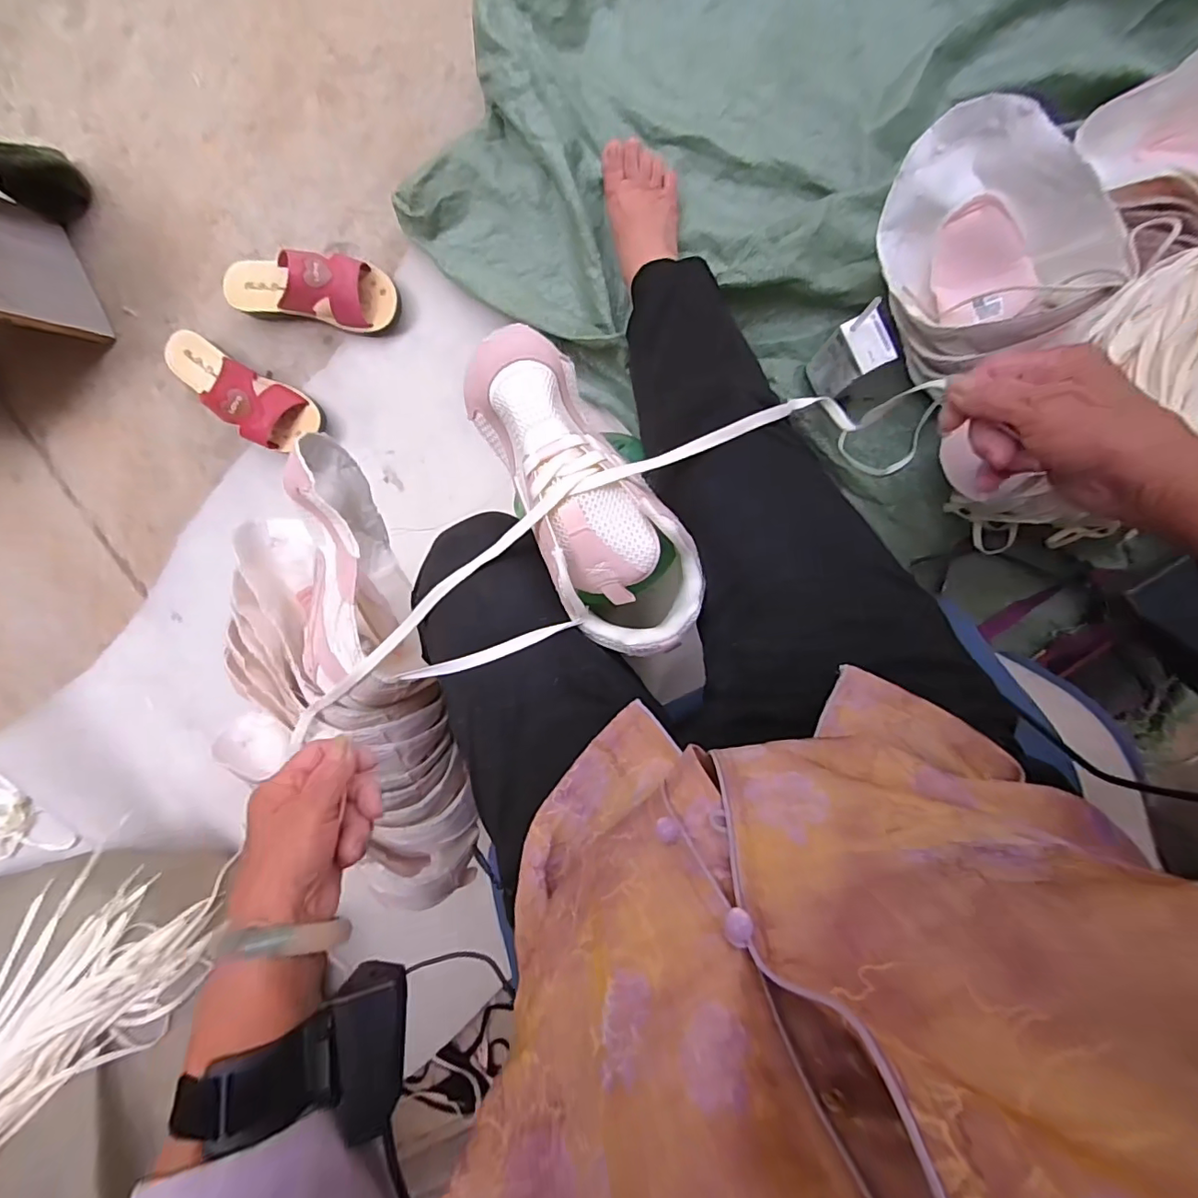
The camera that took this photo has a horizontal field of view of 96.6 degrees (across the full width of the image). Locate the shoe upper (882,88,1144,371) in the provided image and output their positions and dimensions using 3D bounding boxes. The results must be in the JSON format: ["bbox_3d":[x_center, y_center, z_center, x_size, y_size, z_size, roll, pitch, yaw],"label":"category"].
[{"bbox_3d":[0.390,-0.344,0.535,0.178,0.095,0.253,-23,107,36],"label":"shoe upper"}]

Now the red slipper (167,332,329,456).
[{"bbox_3d":[-0.480,-0.273,0.712,0.219,0.090,0.082,29,100,-2],"label":"red slipper"}]

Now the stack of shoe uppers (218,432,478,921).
[{"bbox_3d":[-0.222,0.079,0.479,0.155,0.147,0.387,-14,99,6],"label":"stack of shoe uppers"}]

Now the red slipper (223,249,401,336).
[{"bbox_3d":[-0.373,-0.392,0.675,0.222,0.072,0.082,5,100,3],"label":"red slipper"}]

